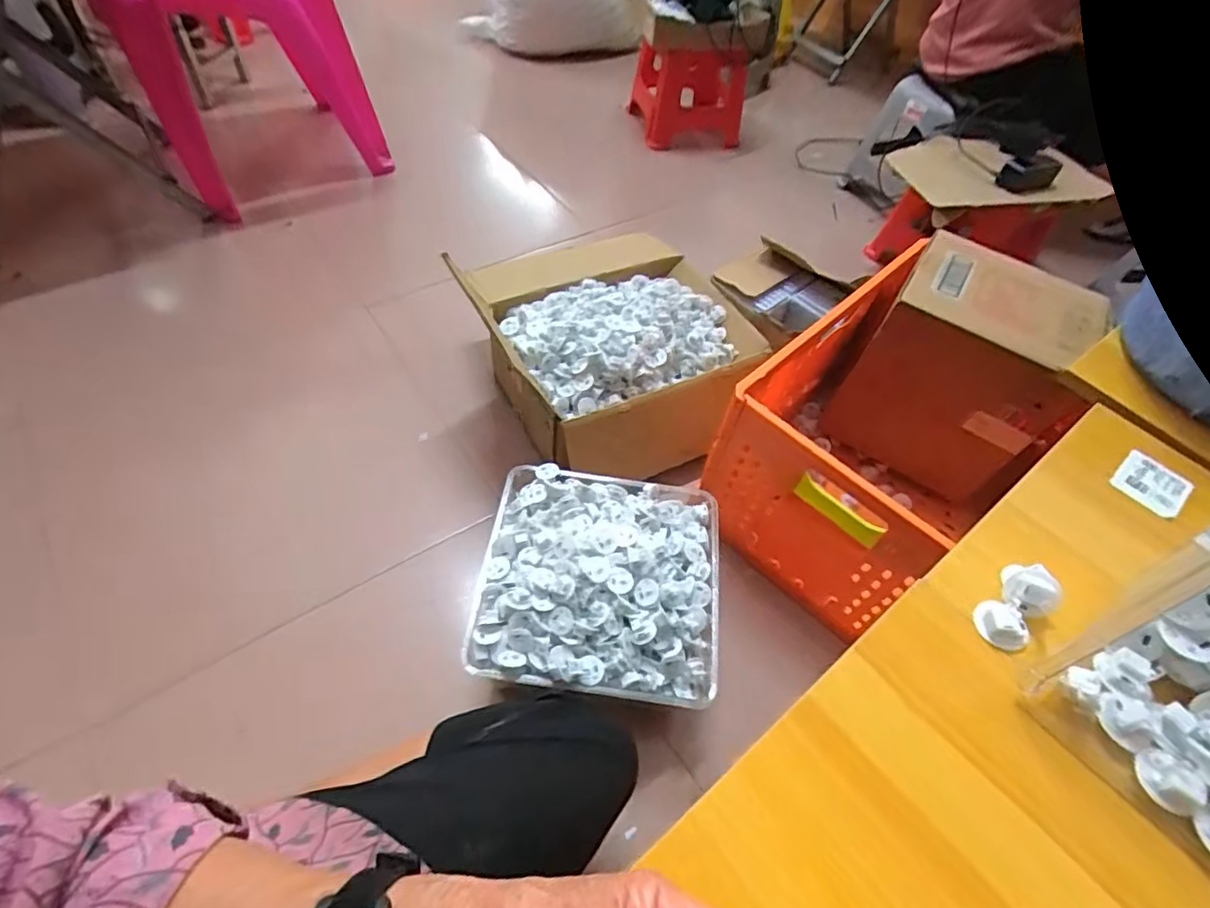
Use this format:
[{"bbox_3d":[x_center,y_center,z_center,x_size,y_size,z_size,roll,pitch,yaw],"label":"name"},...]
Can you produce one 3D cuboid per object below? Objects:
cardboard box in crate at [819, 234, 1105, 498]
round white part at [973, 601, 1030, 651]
[{"bbox_3d":[0.580,-0.146,1.024,0.259,0.328,0.205,29,55,15],"label":"cardboard box in crate"},{"bbox_3d":[0.262,0.112,0.391,0.026,0.013,0.032,-9,54,-13],"label":"round white part"}]

